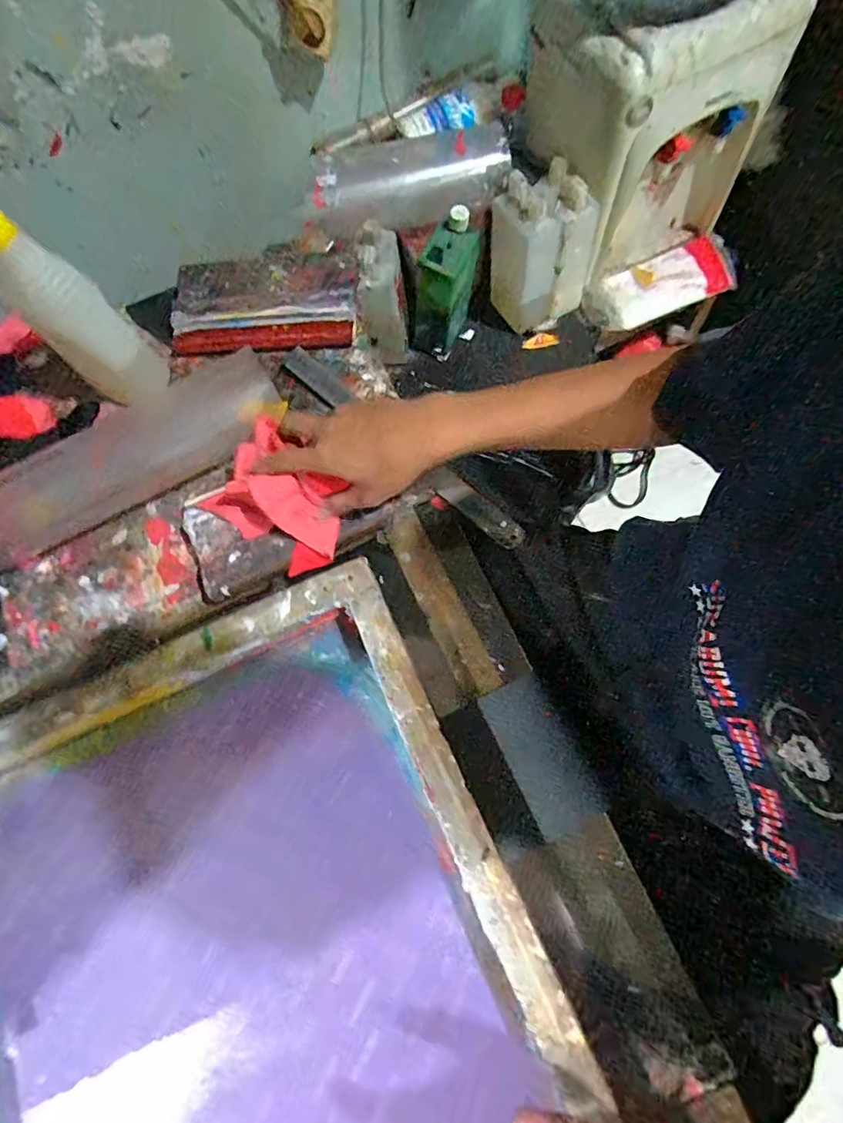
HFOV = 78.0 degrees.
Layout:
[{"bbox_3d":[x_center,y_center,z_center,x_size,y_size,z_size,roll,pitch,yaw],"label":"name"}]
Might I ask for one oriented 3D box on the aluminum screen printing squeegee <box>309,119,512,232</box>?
[{"bbox_3d":[-0.019,-0.528,0.732,0.271,0.090,0.092,-13,71,1],"label":"aluminum screen printing squeegee"}]

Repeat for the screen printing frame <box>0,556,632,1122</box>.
[{"bbox_3d":[-0.136,0.322,0.376,0.434,0.062,0.545,-23,70,-7],"label":"screen printing frame"}]

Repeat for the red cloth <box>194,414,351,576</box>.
[{"bbox_3d":[-0.130,-0.057,0.479,0.128,0.054,0.090,40,75,15],"label":"red cloth"}]

